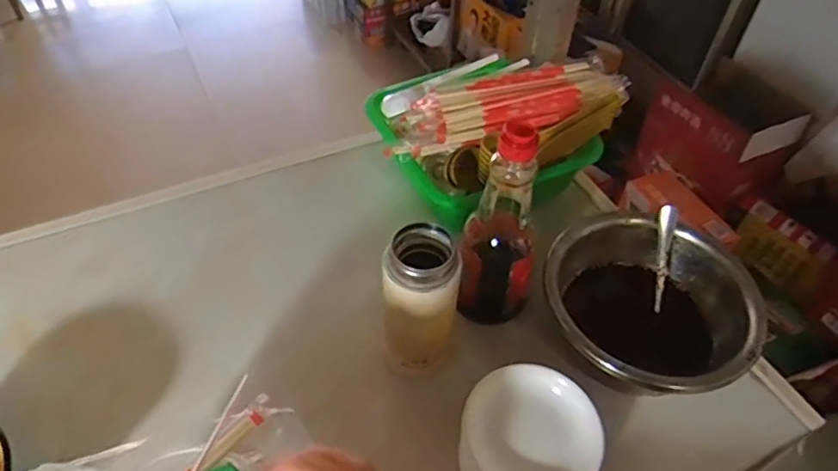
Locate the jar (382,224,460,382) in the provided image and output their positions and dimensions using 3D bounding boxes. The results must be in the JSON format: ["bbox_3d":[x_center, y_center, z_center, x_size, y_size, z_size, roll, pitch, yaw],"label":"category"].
[{"bbox_3d":[0.001,0.058,0.488,0.057,0.144,0.054,1,49,-1],"label":"jar"}]

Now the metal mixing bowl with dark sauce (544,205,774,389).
[{"bbox_3d":[0.198,0.068,0.527,0.170,0.081,0.170,1,49,-1],"label":"metal mixing bowl with dark sauce"}]

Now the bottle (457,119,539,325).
[{"bbox_3d":[0.072,-0.005,0.501,0.063,0.204,0.056,14,50,10],"label":"bottle"}]

